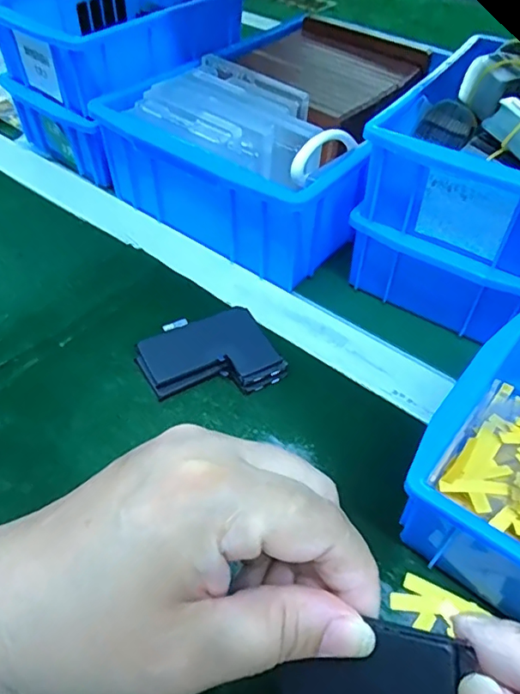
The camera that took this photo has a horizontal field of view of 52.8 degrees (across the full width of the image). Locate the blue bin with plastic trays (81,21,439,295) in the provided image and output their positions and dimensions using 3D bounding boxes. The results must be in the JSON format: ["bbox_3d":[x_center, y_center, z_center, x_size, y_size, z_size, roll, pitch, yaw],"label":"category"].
[{"bbox_3d":[0.011,-0.173,0.440,0.206,0.081,0.234,30,54,22],"label":"blue bin with plastic trays"}]

